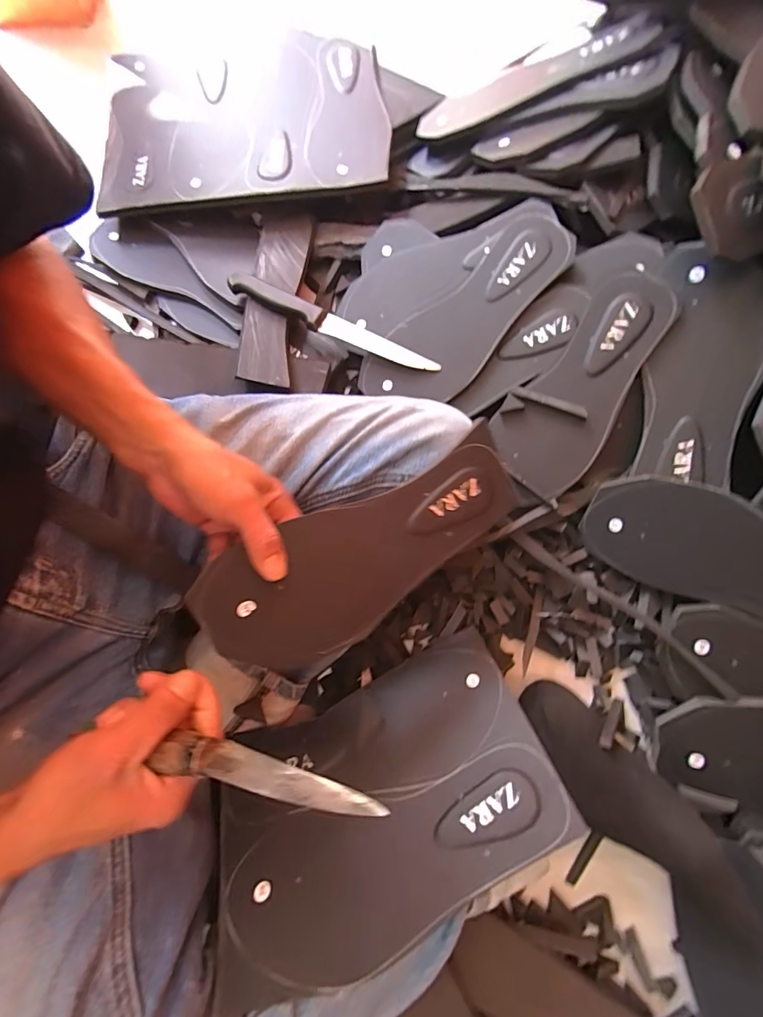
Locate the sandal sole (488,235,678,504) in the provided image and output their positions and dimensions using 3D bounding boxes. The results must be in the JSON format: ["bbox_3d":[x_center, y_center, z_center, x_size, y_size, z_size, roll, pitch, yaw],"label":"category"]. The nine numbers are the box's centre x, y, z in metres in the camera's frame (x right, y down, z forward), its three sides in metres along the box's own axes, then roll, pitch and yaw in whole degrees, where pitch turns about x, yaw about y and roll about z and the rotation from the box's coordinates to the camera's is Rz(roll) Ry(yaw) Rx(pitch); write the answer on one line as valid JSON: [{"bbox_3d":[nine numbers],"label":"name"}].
[{"bbox_3d":[0.192,-0.136,0.413,0.099,0.021,0.260,27,96,23],"label":"sandal sole"}]

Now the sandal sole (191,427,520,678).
[{"bbox_3d":[-0.004,0.035,0.319,0.249,0.013,0.098,-27,98,-16],"label":"sandal sole"}]

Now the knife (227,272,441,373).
[{"bbox_3d":[-0.056,-0.204,0.471,0.253,0.021,0.025,26,79,7],"label":"knife"}]

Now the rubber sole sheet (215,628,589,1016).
[{"bbox_3d":[-0.001,0.226,0.339,0.261,0.009,0.174,-22,43,-7],"label":"rubber sole sheet"}]

